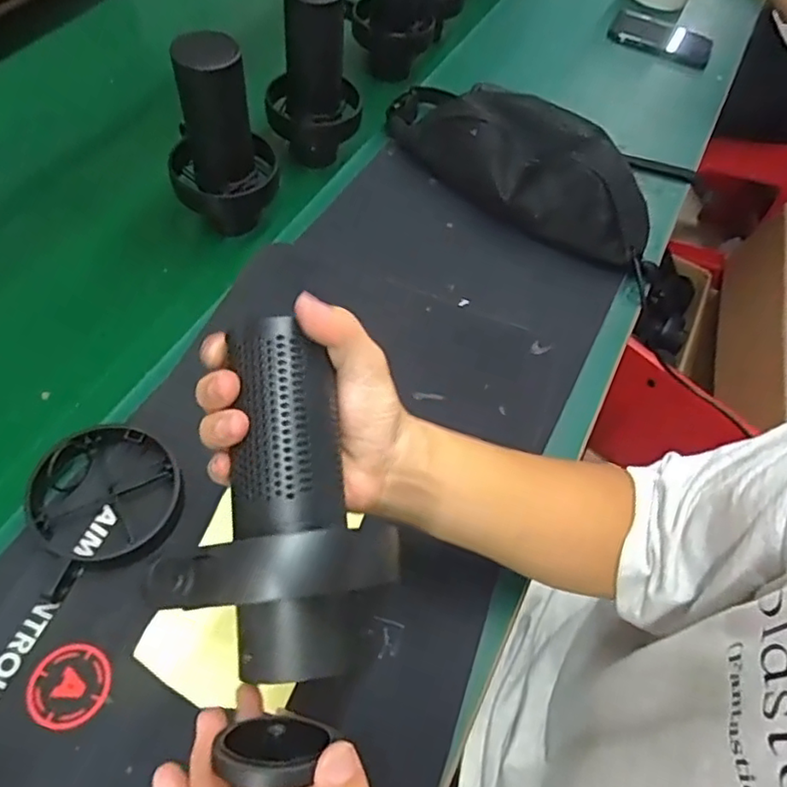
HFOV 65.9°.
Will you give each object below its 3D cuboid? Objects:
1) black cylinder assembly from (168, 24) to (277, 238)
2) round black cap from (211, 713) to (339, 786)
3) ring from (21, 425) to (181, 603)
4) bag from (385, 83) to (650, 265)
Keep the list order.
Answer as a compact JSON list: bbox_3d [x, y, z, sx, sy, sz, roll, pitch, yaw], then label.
[{"bbox_3d":[-0.155,-0.226,0.533,0.093,0.160,0.074,-12,60,-10],"label":"black cylinder assembly"},{"bbox_3d":[-0.051,0.152,0.262,0.044,0.058,0.010,1,77,12],"label":"round black cap"},{"bbox_3d":[-0.201,0.072,0.425,0.099,0.033,0.099,1,58,-2],"label":"ring"},{"bbox_3d":[0.134,-0.247,0.656,0.320,0.078,0.142,36,63,18],"label":"bag"}]

